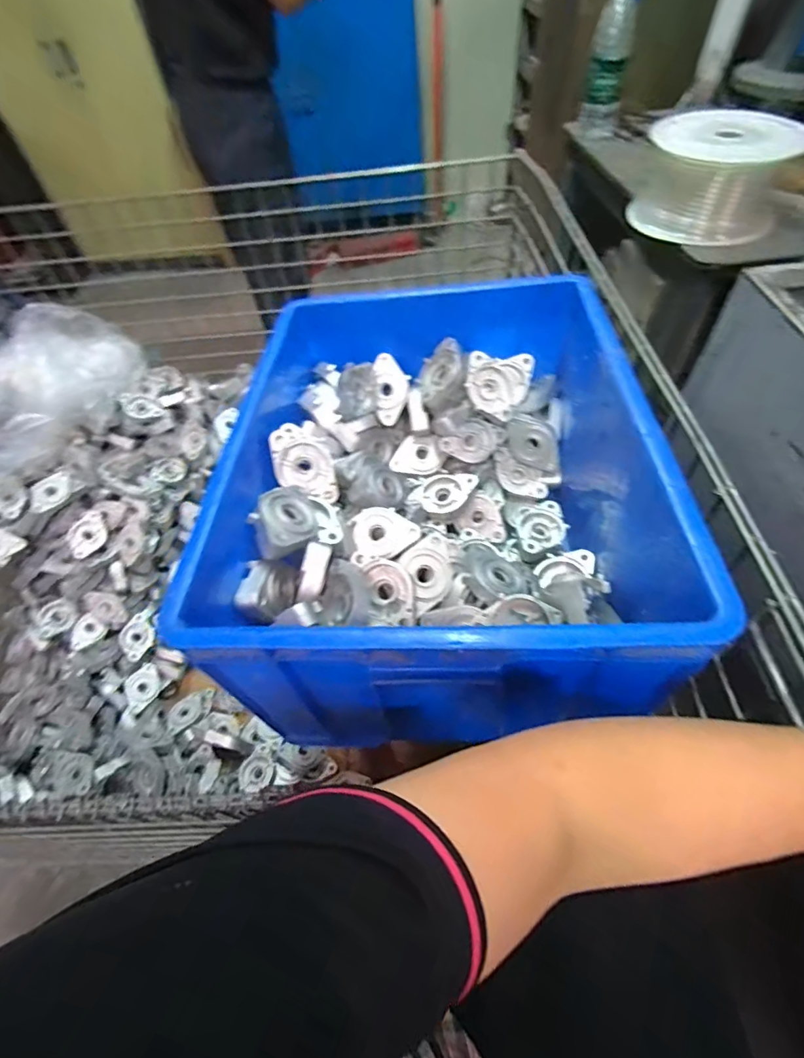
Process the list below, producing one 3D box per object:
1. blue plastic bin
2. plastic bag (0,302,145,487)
[{"bbox_3d":[0.036,-0.070,0.578,0.411,0.258,0.556,-1,54,4],"label":"blue plastic bin"},{"bbox_3d":[-0.806,-0.227,0.941,0.248,0.180,0.581,9,56,11],"label":"plastic bag"}]

